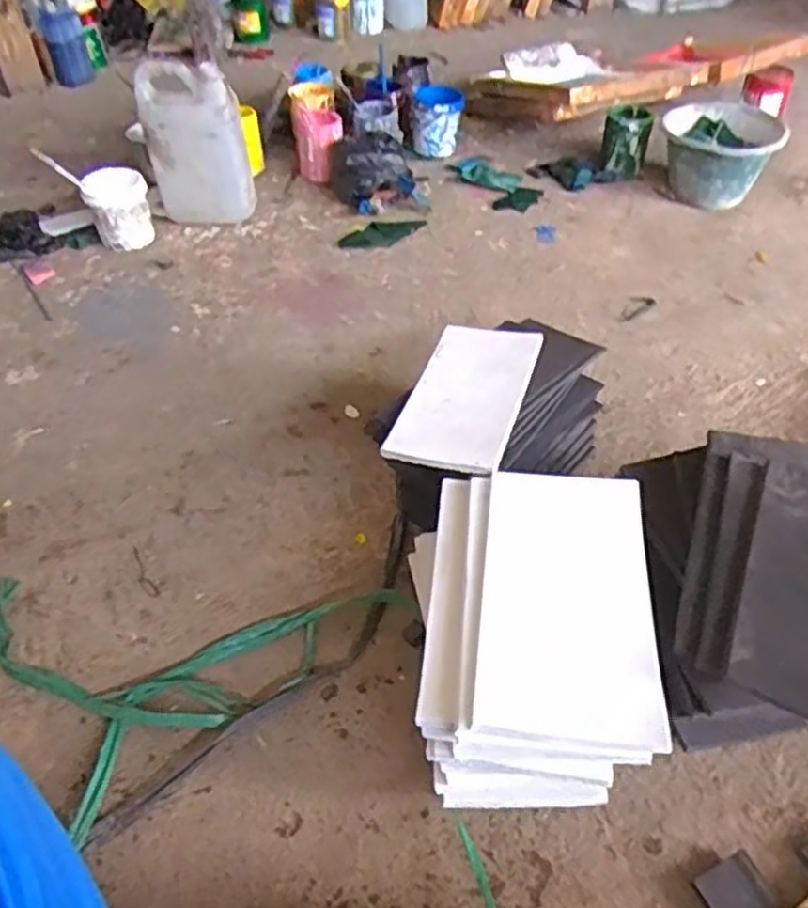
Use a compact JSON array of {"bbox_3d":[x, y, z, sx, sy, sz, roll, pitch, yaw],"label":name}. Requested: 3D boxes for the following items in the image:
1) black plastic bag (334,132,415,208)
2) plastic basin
[{"bbox_3d":[-0.073,-0.640,1.682,0.177,0.120,0.156,-7,46,-5],"label":"black plastic bag"},{"bbox_3d":[0.706,-0.669,1.664,0.229,0.146,0.229,-1,46,1],"label":"plastic basin"}]

